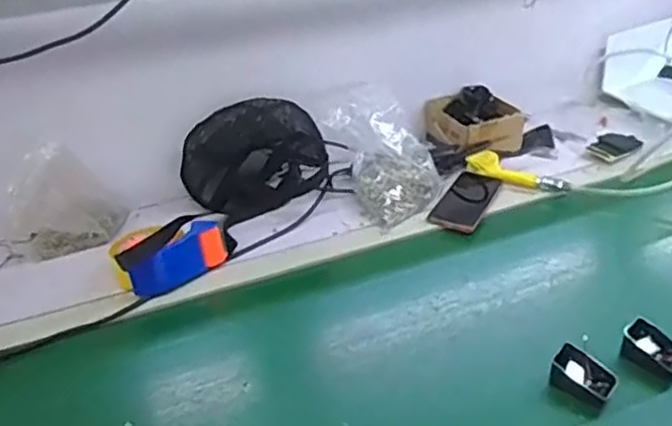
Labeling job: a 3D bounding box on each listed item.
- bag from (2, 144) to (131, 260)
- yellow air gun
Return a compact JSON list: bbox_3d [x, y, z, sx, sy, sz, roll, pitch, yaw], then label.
[{"bbox_3d":[-0.416,-0.031,1.001,0.171,0.133,0.065,-16,33,-20],"label":"bag"},{"bbox_3d":[0.308,-0.064,1.129,0.177,0.049,0.038,20,38,33],"label":"yellow air gun"}]

